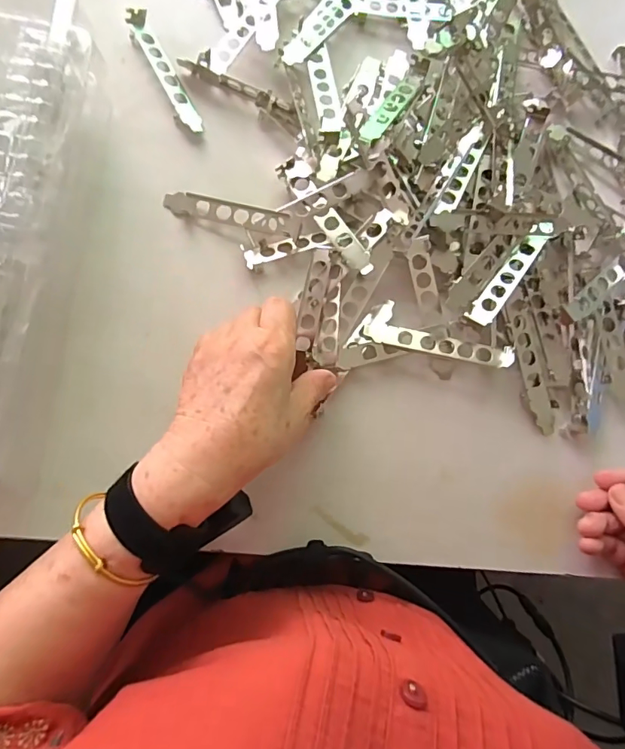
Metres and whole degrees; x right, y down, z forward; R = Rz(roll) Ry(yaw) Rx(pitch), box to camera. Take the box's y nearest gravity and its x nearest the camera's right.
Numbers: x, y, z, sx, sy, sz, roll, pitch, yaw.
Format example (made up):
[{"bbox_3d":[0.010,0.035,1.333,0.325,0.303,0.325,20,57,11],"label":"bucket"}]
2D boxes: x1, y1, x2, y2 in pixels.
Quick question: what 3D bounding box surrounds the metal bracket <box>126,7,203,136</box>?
[{"bbox_3d":[-0.132,-0.266,0.414,0.022,0.016,0.122,-26,84,-9],"label":"metal bracket"}]

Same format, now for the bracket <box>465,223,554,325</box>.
[{"bbox_3d":[0.167,-0.087,0.389,0.020,0.013,0.111,32,76,30],"label":"bracket"}]

